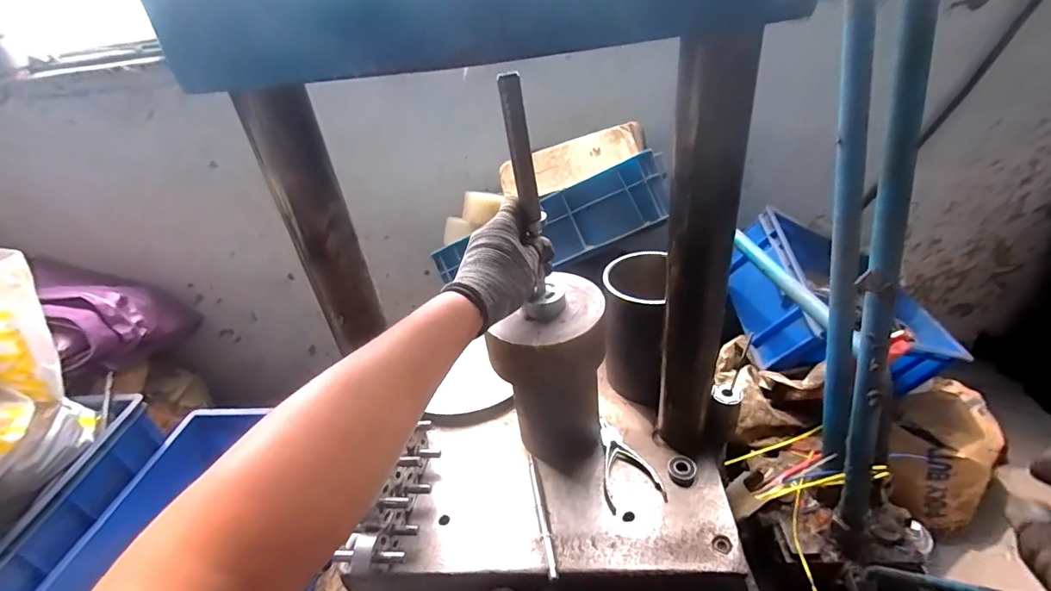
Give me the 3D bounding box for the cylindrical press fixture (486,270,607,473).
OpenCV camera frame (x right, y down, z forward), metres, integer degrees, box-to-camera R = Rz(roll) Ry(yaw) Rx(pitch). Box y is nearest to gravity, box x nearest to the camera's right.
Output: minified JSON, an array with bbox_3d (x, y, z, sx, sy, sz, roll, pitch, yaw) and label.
[{"bbox_3d":[0.041,0.105,0.614,0.119,0.230,0.120,2,35,14],"label":"cylindrical press fixture"}]

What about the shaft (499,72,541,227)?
[{"bbox_3d":[-0.005,-0.139,0.466,0.020,0.140,0.010,-10,29,2],"label":"shaft"}]

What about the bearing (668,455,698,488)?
[{"bbox_3d":[0.199,0.222,0.606,0.034,0.018,0.032,-5,34,3],"label":"bearing"}]

